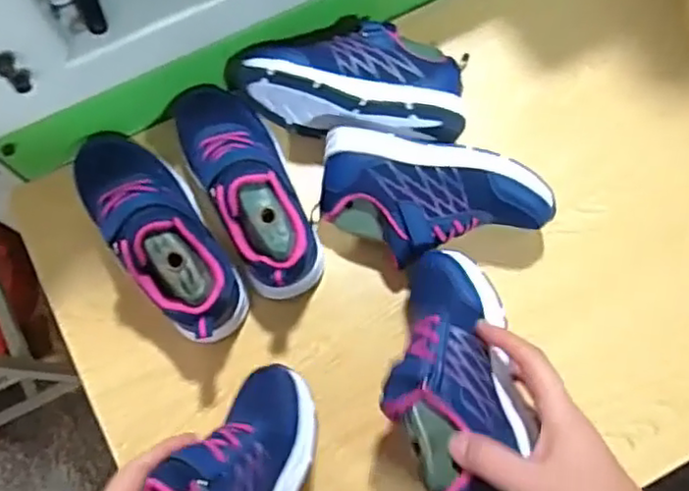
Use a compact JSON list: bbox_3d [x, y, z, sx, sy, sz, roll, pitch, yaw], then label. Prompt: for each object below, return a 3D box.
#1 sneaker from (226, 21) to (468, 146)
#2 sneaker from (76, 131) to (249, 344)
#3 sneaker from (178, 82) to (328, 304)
[{"bbox_3d":[0.004,-0.148,0.576,0.203,0.081,0.093,9,77,0],"label":"sneaker"},{"bbox_3d":[-0.154,-0.014,0.536,0.075,0.102,0.214,-34,68,-9],"label":"sneaker"},{"bbox_3d":[-0.084,-0.056,0.535,0.074,0.096,0.203,-27,79,-8],"label":"sneaker"}]

